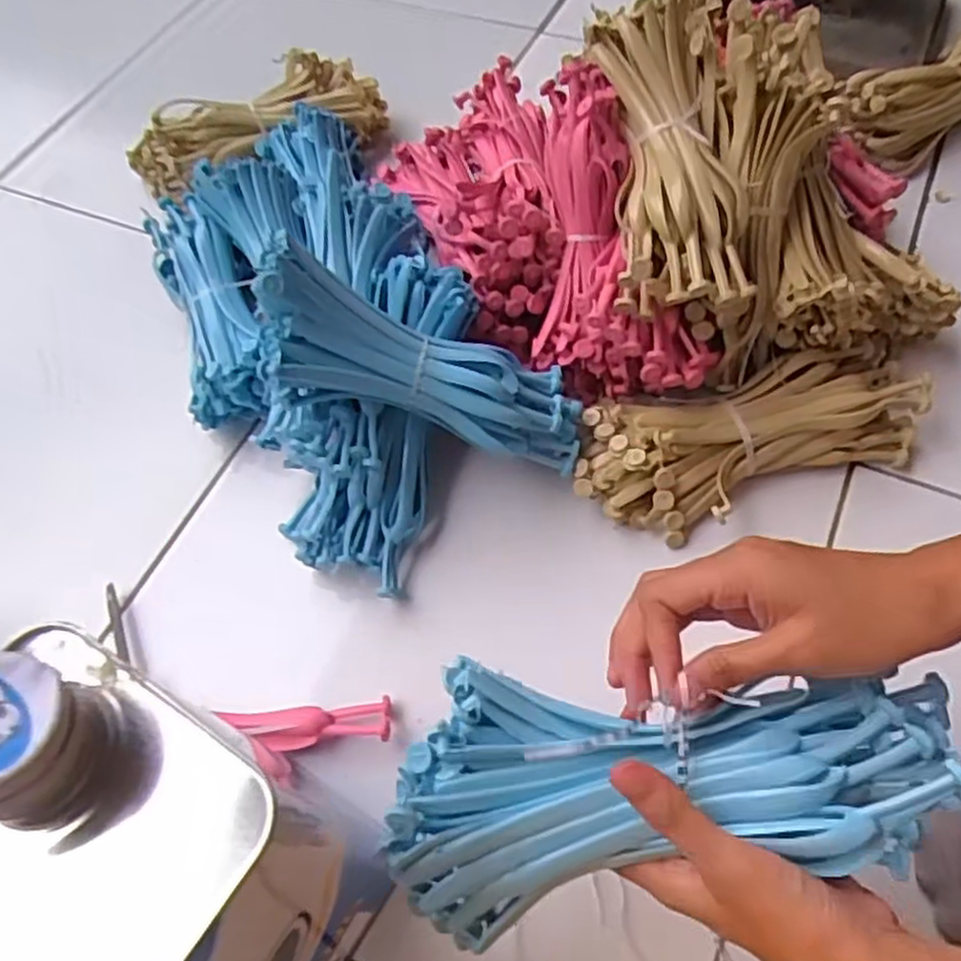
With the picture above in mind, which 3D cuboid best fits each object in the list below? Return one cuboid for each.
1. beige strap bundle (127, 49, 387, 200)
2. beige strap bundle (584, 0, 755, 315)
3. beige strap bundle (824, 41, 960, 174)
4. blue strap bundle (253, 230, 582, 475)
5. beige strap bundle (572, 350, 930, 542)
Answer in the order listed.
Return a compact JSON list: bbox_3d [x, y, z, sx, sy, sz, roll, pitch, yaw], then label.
[{"bbox_3d":[-0.204,-0.325,0.693,0.233,0.055,0.081,-18,61,-7],"label":"beige strap bundle"},{"bbox_3d":[0.114,-0.197,0.469,0.081,0.053,0.200,-8,81,-1],"label":"beige strap bundle"},{"bbox_3d":[0.394,-0.331,0.653,0.216,0.055,0.073,-26,62,-11],"label":"beige strap bundle"},{"bbox_3d":[-0.034,-0.067,0.471,0.220,0.057,0.077,20,58,-20],"label":"blue strap bundle"},{"bbox_3d":[0.178,-0.031,0.506,0.234,0.040,0.100,-14,60,-4],"label":"beige strap bundle"}]

